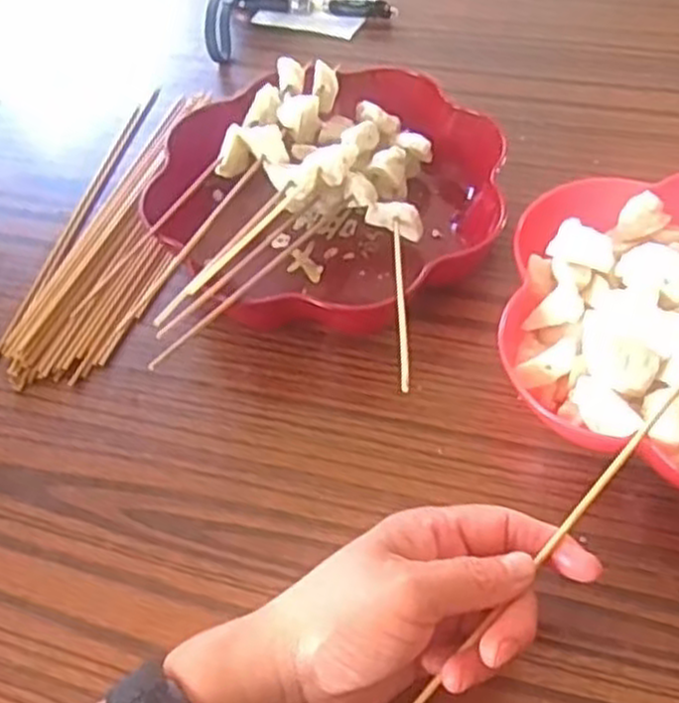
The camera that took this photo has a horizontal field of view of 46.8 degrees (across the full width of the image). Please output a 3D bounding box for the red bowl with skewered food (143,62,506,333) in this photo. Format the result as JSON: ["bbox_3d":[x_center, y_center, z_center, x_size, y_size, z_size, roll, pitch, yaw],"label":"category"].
[{"bbox_3d":[-0.008,-0.096,0.475,0.206,0.052,0.179,-25,55,-13],"label":"red bowl with skewered food"}]

